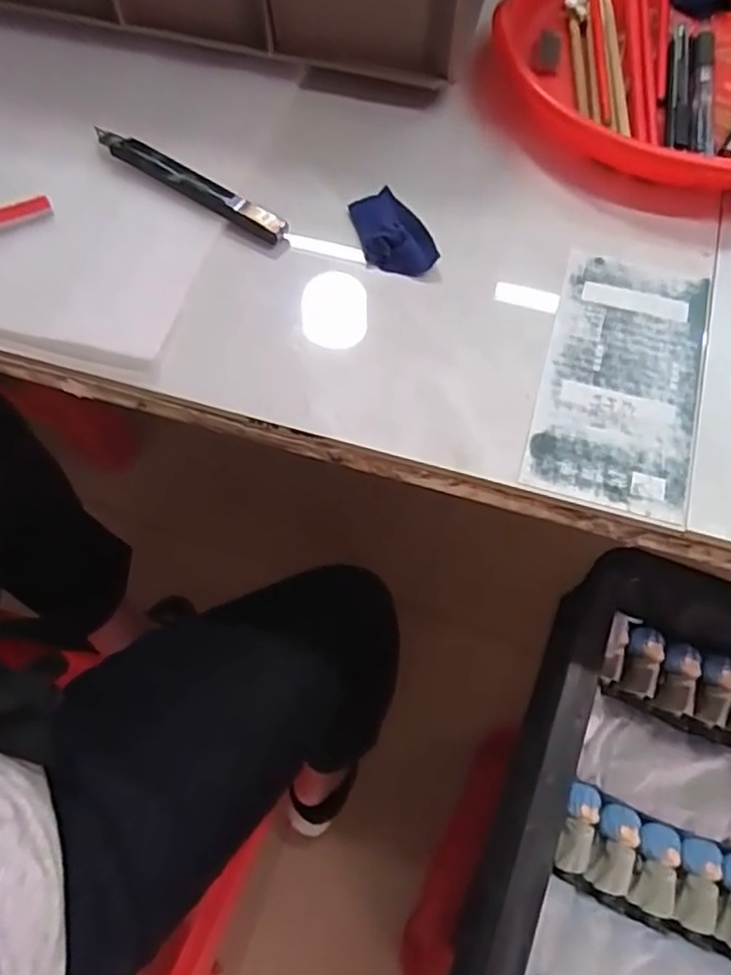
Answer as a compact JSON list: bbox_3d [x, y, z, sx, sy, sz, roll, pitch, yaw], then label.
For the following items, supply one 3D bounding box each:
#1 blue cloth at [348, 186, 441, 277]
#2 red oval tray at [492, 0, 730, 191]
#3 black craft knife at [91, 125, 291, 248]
[{"bbox_3d":[0.015,-0.148,0.391,0.037,0.009,0.062,-16,66,-7],"label":"blue cloth"},{"bbox_3d":[0.202,-0.281,0.433,0.242,0.041,0.251,3,66,2],"label":"red oval tray"},{"bbox_3d":[-0.106,-0.182,0.404,0.139,0.010,0.017,31,70,14],"label":"black craft knife"}]

